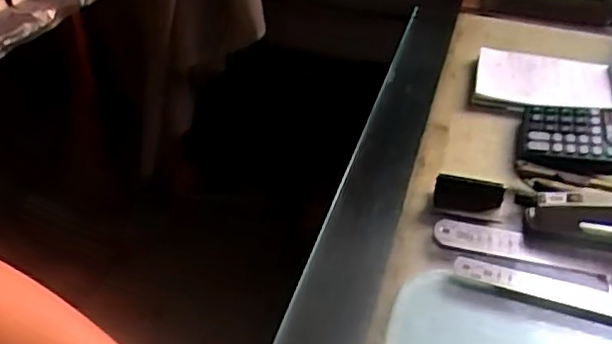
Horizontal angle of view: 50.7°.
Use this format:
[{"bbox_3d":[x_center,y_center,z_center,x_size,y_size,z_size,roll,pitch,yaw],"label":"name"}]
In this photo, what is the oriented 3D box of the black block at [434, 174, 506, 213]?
[{"bbox_3d":[0.181,0.026,0.711,0.075,0.033,0.024,4,36,1],"label":"black block"}]

